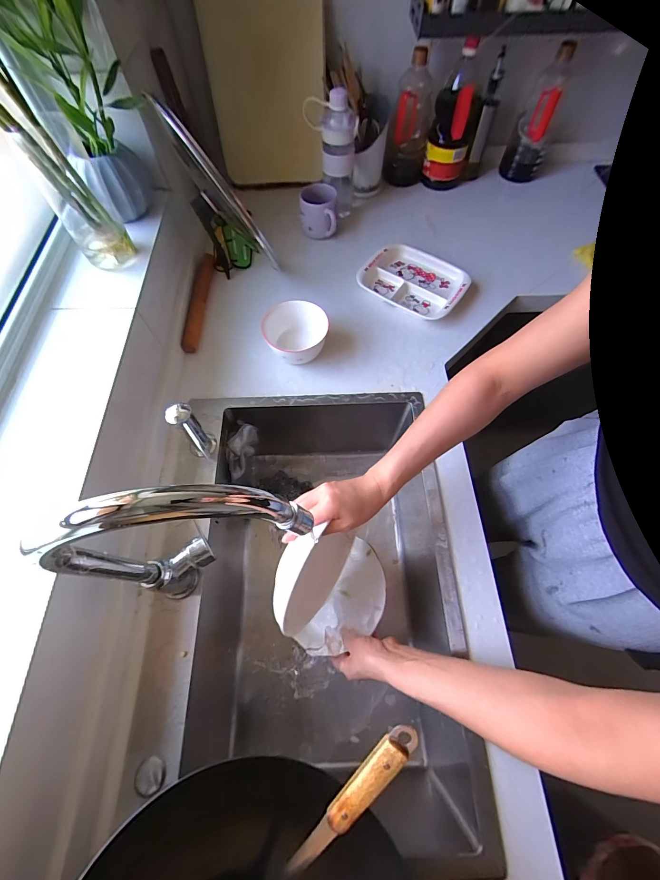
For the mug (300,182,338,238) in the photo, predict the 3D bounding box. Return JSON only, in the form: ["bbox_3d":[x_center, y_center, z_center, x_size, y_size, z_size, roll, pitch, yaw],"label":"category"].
[{"bbox_3d":[-0.028,-0.556,0.831,0.084,0.072,0.112,0,64,0],"label":"mug"}]

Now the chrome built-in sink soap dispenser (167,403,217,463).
[{"bbox_3d":[-0.210,0.004,0.561,0.042,0.107,0.099,-37,69,-16],"label":"chrome built-in sink soap dispenser"}]

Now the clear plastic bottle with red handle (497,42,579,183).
[{"bbox_3d":[0.512,-0.783,0.844,0.098,0.262,0.083,23,66,11],"label":"clear plastic bottle with red handle"}]

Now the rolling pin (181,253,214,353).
[{"bbox_3d":[-0.287,-0.305,0.756,0.030,0.037,0.272,0,64,1],"label":"rolling pin"}]

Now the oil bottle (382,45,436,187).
[{"bbox_3d":[0.189,-0.748,0.832,0.094,0.226,0.092,18,66,9],"label":"oil bottle"}]

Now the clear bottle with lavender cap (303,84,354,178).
[{"bbox_3d":[0.003,-0.664,0.750,0.110,0.133,0.067,-4,64,-2],"label":"clear bottle with lavender cap"}]

